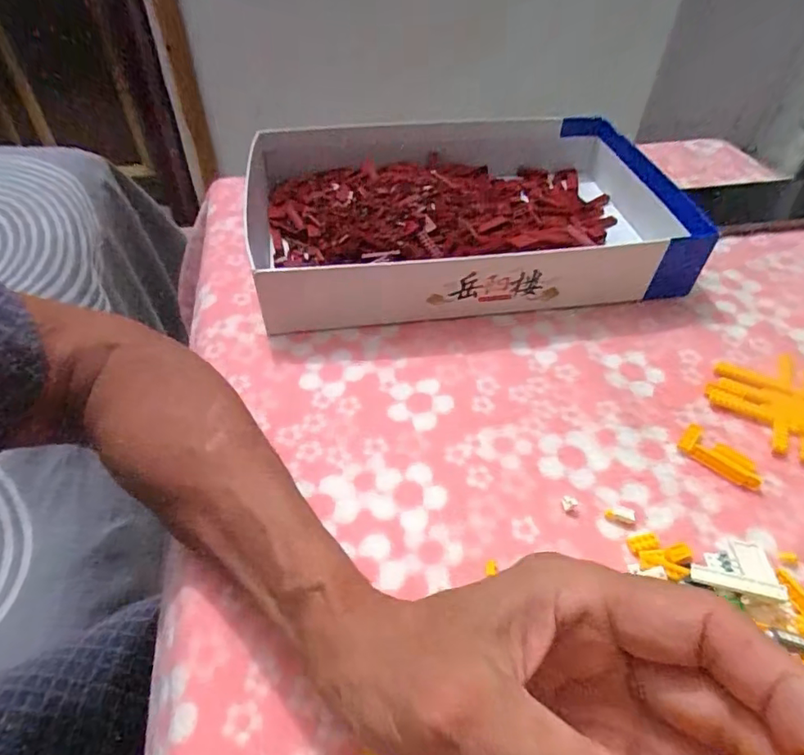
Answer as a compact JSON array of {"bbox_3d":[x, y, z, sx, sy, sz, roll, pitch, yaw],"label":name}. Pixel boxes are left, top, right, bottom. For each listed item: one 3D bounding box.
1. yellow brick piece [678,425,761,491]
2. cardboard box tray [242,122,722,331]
[{"bbox_3d":[0.199,0.050,0.334,0.049,0.008,0.021,33,54,25],"label":"yellow brick piece"},{"bbox_3d":[0.047,-0.154,0.474,0.332,0.058,0.240,-6,48,-8],"label":"cardboard box tray"}]

